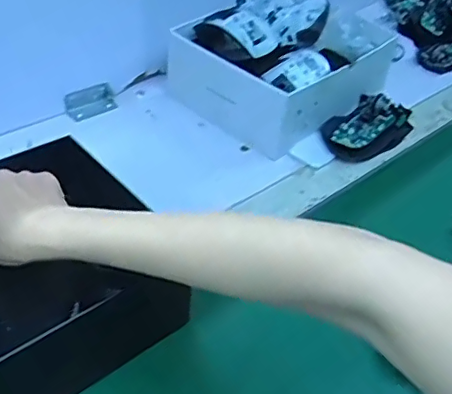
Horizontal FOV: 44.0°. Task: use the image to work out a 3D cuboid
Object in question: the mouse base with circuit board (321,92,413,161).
[{"bbox_3d":[0.179,-0.091,0.680,0.146,0.034,0.076,-29,53,-33],"label":"mouse base with circuit board"}]

